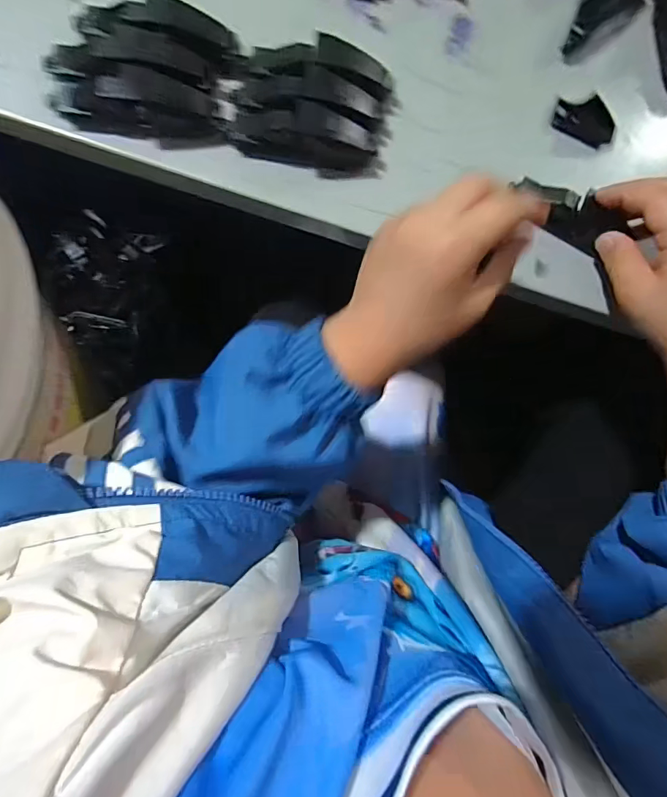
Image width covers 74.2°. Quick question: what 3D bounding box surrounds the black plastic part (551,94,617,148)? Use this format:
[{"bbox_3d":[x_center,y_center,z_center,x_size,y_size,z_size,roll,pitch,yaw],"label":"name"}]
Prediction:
[{"bbox_3d":[0.155,-0.170,0.269,0.039,0.008,0.025,30,80,-5],"label":"black plastic part"}]

